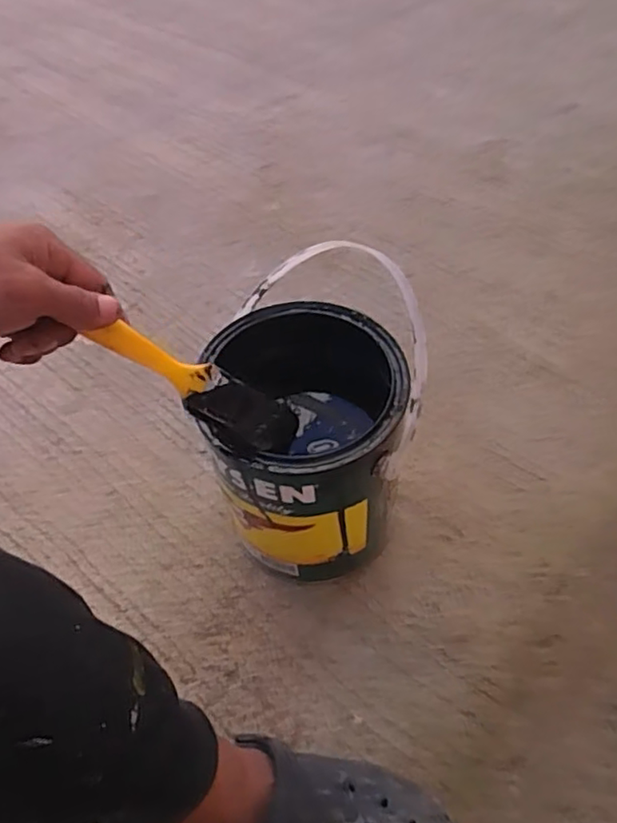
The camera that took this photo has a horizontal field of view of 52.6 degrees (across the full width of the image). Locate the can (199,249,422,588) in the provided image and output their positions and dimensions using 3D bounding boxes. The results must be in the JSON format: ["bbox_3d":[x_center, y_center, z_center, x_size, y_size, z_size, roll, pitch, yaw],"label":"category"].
[{"bbox_3d":[0.010,0.020,0.535,0.155,0.259,0.165,-2,56,3],"label":"can"}]

